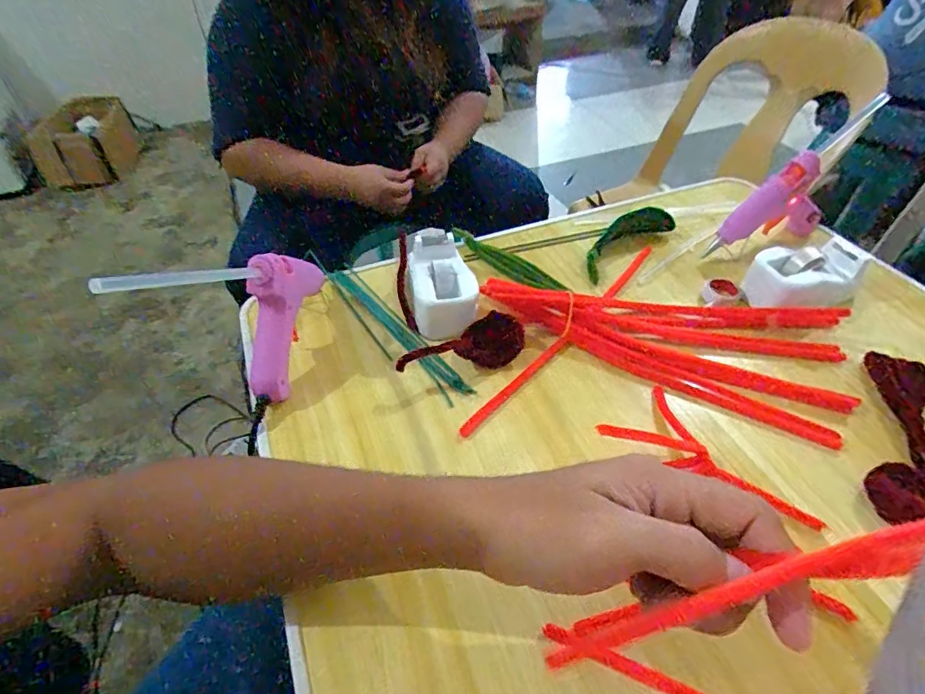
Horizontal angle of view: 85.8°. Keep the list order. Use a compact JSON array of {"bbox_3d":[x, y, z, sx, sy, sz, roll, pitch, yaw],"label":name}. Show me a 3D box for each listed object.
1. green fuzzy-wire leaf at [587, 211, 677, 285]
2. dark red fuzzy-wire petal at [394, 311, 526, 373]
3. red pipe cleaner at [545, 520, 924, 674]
[{"bbox_3d":[0.164,-0.110,0.505,0.116,0.030,0.034,-30,52,-23],"label":"green fuzzy-wire leaf"},{"bbox_3d":[-0.001,-0.003,0.408,0.110,0.029,0.043,-14,48,-10],"label":"dark red fuzzy-wire petal"},{"bbox_3d":[0.099,0.086,0.172,0.148,0.007,0.015,-24,46,11],"label":"red pipe cleaner"}]

